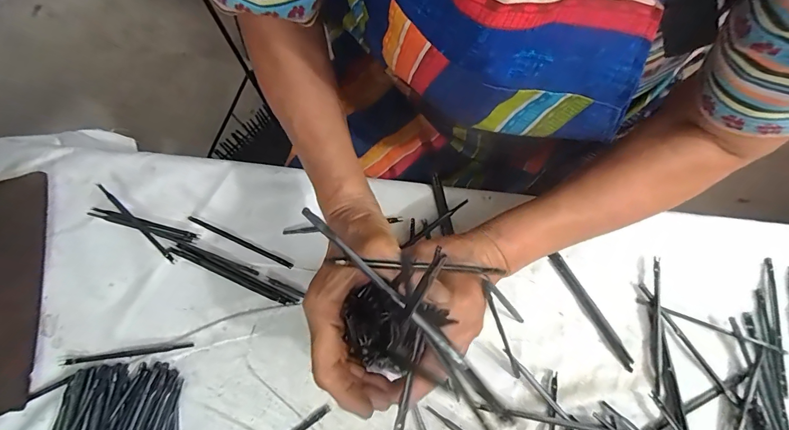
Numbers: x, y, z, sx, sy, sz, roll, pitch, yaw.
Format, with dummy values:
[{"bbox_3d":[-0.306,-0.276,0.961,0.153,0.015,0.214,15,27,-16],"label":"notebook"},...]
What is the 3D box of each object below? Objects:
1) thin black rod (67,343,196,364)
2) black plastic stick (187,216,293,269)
[{"bbox_3d":[-0.274,0.144,0.395,0.128,0.006,0.006,-7,71,0],"label":"thin black rod"},{"bbox_3d":[-0.174,0.030,0.430,0.134,0.004,0.006,23,74,10],"label":"black plastic stick"}]

